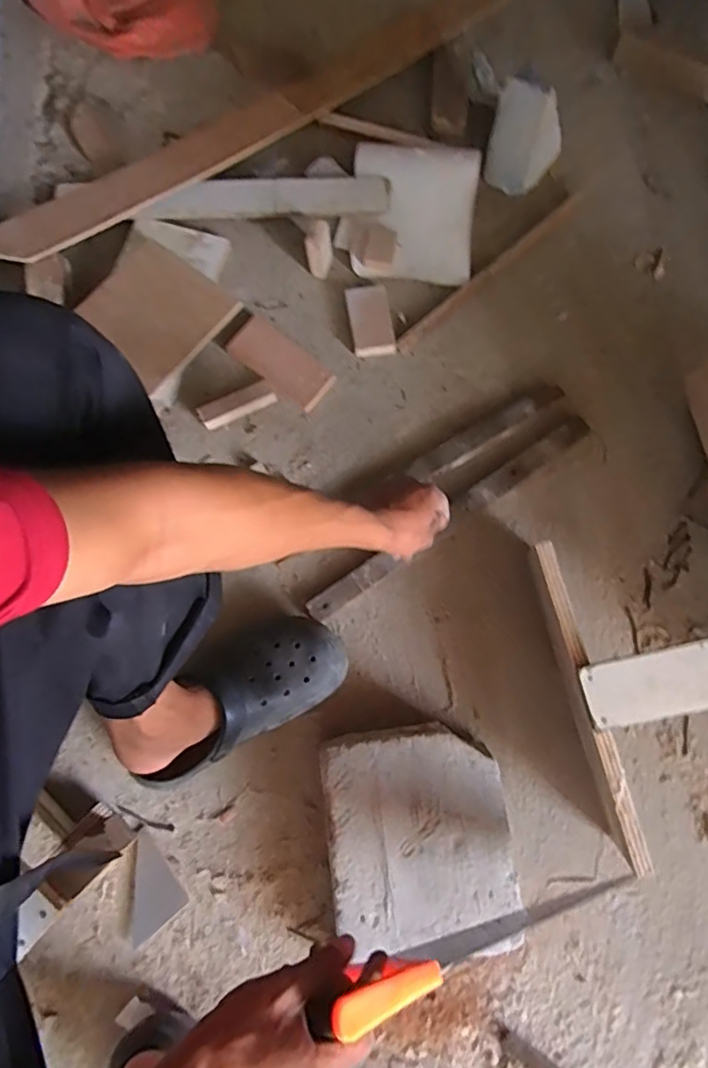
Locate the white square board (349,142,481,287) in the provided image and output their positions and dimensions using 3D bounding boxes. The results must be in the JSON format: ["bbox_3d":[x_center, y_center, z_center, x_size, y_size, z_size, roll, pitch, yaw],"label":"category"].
[{"bbox_3d":[0.083,-0.462,0.807,0.176,0.052,0.195,6,79,0],"label":"white square board"}]

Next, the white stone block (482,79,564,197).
[{"bbox_3d":[0.241,-0.552,0.793,0.104,0.129,0.064,16,79,2],"label":"white stone block"}]

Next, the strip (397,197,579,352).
[{"bbox_3d":[0.193,-0.372,0.810,0.346,0.011,0.025,-41,83,-8],"label":"strip"}]

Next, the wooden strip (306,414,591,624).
[{"bbox_3d":[0.132,-0.025,0.751,0.448,0.022,0.033,-35,82,-7],"label":"wooden strip"}]

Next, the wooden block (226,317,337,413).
[{"bbox_3d":[-0.102,-0.234,0.790,0.146,0.019,0.065,35,80,5],"label":"wooden block"}]

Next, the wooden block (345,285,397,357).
[{"bbox_3d":[0.023,-0.298,0.795,0.059,0.020,0.099,-10,79,-3],"label":"wooden block"}]

